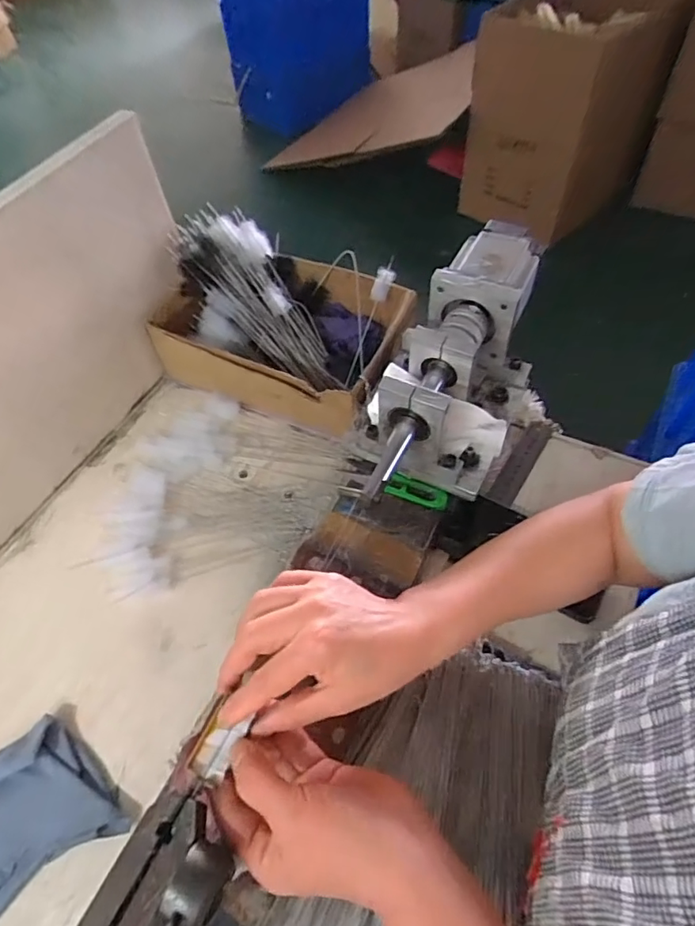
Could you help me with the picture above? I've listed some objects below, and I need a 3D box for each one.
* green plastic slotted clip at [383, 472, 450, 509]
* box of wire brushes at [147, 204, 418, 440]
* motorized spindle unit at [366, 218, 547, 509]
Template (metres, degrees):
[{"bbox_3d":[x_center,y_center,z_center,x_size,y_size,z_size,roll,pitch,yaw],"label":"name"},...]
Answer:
[{"bbox_3d":[0.070,0.028,0.537,0.062,0.006,0.023,18,90,19],"label":"green plastic slotted clip"},{"bbox_3d":[-0.079,-0.164,0.655,0.288,0.145,0.193,18,58,16],"label":"box of wire brushes"},{"bbox_3d":[0.100,-0.081,0.527,0.135,0.132,0.325,16,57,14],"label":"motorized spindle unit"}]

